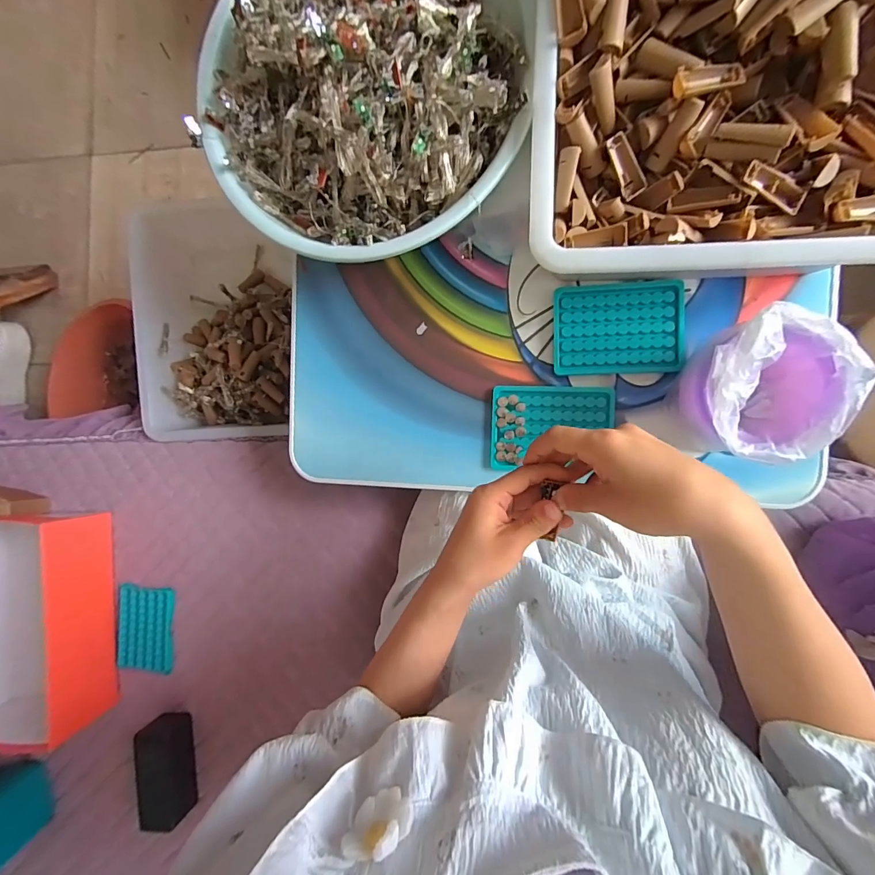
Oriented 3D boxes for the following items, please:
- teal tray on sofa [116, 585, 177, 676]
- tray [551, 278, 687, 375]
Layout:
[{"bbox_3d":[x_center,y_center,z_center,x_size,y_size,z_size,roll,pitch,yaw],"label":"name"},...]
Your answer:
[{"bbox_3d":[-0.435,0.285,0.611,0.089,0.012,0.121,1,90,10],"label":"teal tray on sofa"},{"bbox_3d":[0.194,-0.119,0.445,0.131,0.008,0.098,-1,90,10],"label":"tray"}]

